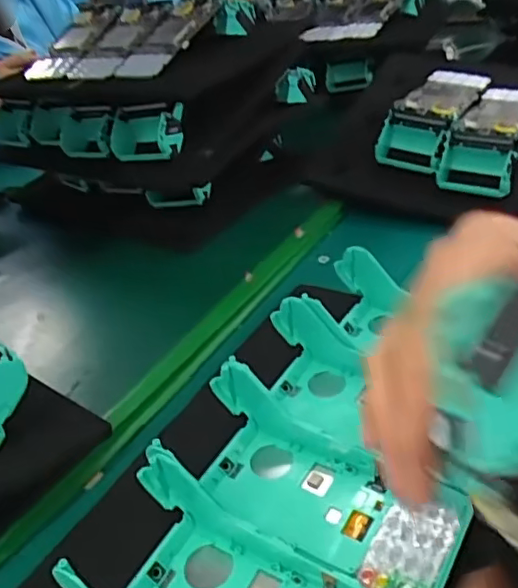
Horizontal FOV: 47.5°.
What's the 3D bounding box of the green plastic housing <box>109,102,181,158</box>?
[{"bbox_3d":[-0.111,-0.161,0.584,0.082,0.042,0.044,2,35,22],"label":"green plastic housing"}]

